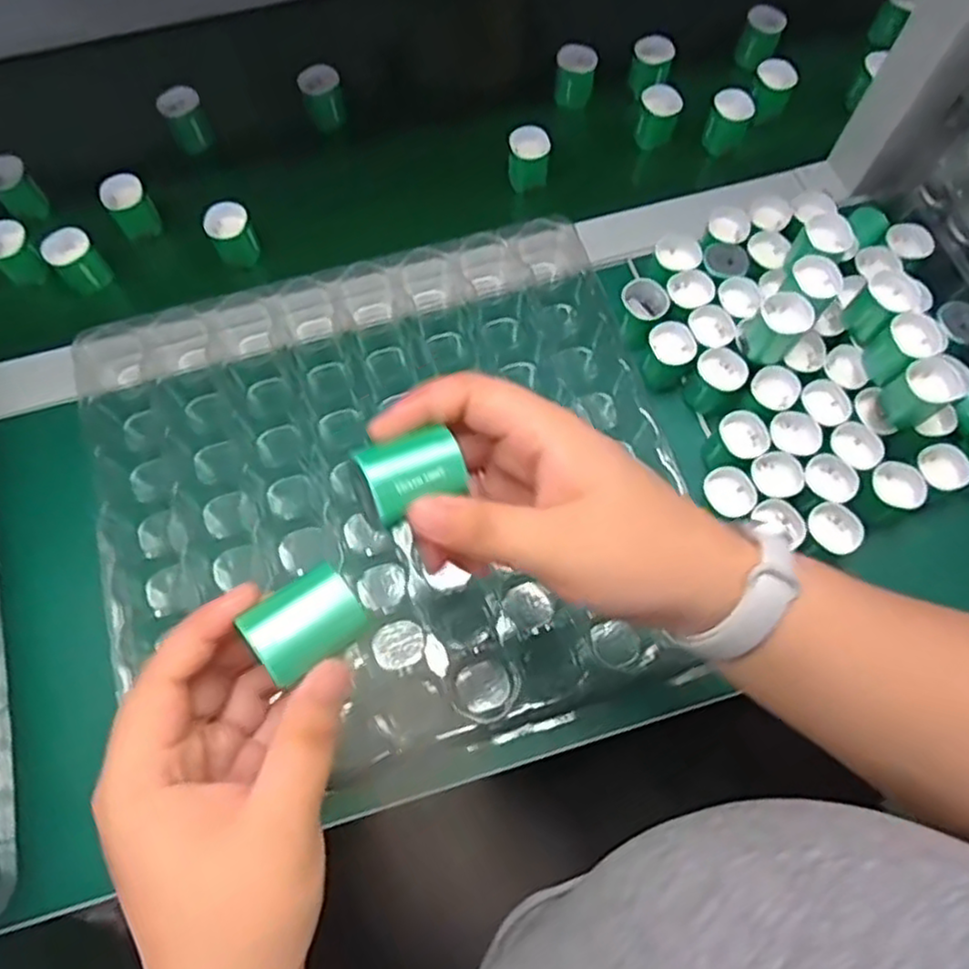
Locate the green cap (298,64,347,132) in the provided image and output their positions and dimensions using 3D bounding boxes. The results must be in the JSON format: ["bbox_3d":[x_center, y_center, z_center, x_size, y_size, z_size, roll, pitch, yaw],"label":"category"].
[{"bbox_3d":[-0.125,-0.299,0.551,0.030,0.031,0.036,-13,70,-6],"label":"green cap"}]

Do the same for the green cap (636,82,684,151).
[{"bbox_3d":[0.133,-0.282,0.546,0.029,0.034,0.031,0,69,-1],"label":"green cap"}]

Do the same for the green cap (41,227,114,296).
[{"bbox_3d":[-0.283,-0.155,0.497,0.030,0.032,0.034,-34,74,-13],"label":"green cap"}]

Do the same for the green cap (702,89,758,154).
[{"bbox_3d":[0.187,-0.279,0.545,0.030,0.039,0.028,0,69,-1],"label":"green cap"}]

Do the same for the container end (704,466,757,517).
[{"bbox_3d":[0.145,0.007,0.425,0.024,0.025,0.031,-33,74,-13],"label":"container end"}]

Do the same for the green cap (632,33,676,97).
[{"bbox_3d":[0.133,-0.332,0.564,0.030,0.030,0.028,0,69,-1],"label":"green cap"}]

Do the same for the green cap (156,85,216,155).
[{"bbox_3d":[-0.226,-0.276,0.543,0.029,0.038,0.032,-22,72,-10],"label":"green cap"}]

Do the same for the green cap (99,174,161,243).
[{"bbox_3d":[-0.253,-0.199,0.511,0.030,0.031,0.029,0,69,-1],"label":"green cap"}]

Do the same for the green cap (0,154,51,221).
[{"bbox_3d":[-0.339,-0.213,0.519,0.028,0.041,0.026,0,69,-1],"label":"green cap"}]

